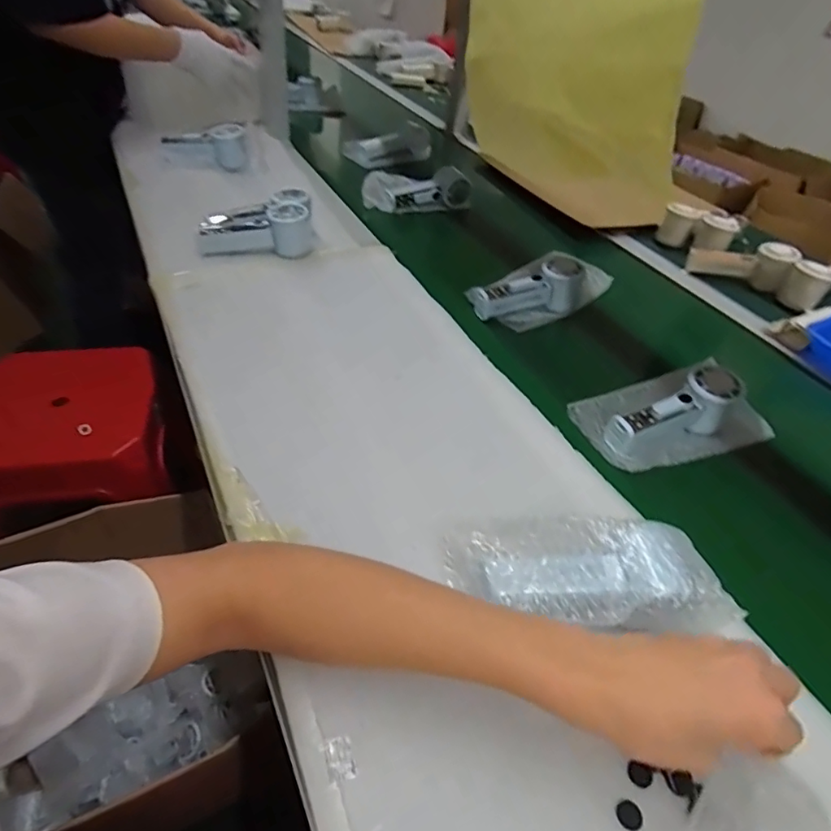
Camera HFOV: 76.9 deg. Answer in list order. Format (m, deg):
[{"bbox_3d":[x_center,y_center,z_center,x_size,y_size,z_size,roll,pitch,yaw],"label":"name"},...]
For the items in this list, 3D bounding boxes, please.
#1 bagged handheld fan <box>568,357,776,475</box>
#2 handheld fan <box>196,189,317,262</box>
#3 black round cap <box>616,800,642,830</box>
[{"bbox_3d":[0.289,-0.012,0.571,0.205,0.069,0.101,-10,43,-19],"label":"bagged handheld fan"},{"bbox_3d":[-0.229,-0.280,0.767,0.157,0.068,0.086,-5,42,-13],"label":"handheld fan"},{"bbox_3d":[0.130,0.242,0.317,0.015,0.004,0.015,4,41,-3],"label":"black round cap"}]

